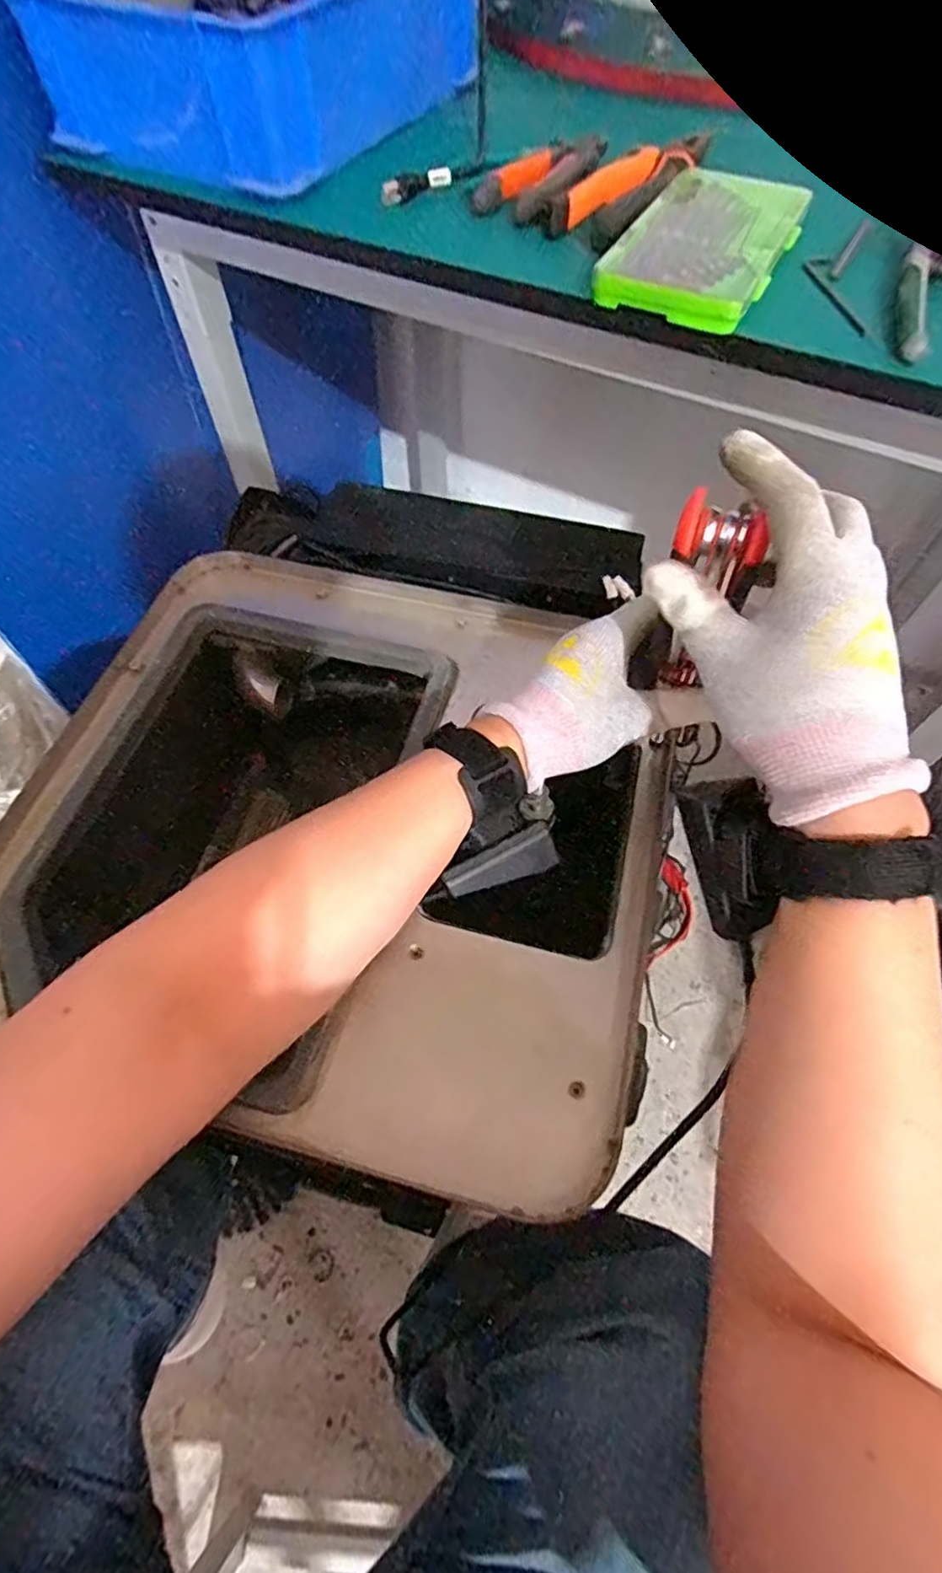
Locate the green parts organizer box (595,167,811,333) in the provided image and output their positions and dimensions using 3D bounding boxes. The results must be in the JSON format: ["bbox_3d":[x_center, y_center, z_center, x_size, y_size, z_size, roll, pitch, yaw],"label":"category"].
[{"bbox_3d":[0.161,-0.369,0.441,0.099,0.019,0.180,24,63,13],"label":"green parts organizer box"}]

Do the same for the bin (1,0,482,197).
[{"bbox_3d":[-0.171,-0.614,0.539,0.231,0.096,0.297,29,64,15],"label":"bin"}]

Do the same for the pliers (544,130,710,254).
[{"bbox_3d":[0.115,-0.448,0.483,0.070,0.028,0.141,29,64,15],"label":"pliers"}]

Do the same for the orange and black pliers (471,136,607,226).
[{"bbox_3d":[0.058,-0.488,0.511,0.059,0.019,0.151,28,64,15],"label":"orange and black pliers"}]

